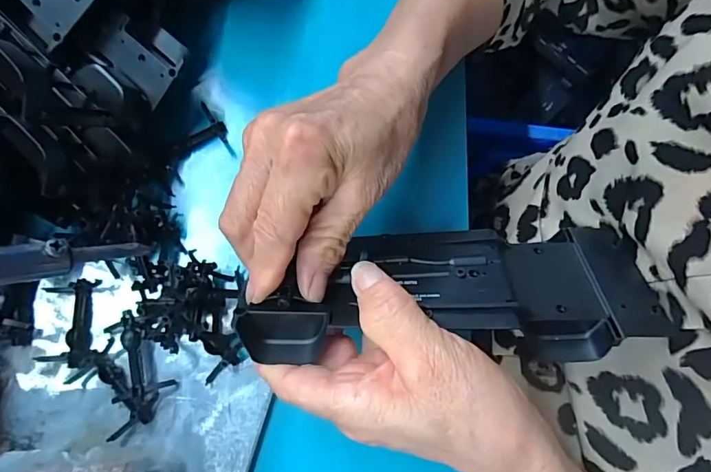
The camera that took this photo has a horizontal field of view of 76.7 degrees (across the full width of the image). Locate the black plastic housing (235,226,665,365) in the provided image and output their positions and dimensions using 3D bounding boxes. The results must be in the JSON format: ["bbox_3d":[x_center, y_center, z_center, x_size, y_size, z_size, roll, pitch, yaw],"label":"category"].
[{"bbox_3d":[0.043,0.027,0.224,0.195,0.037,0.070,-4,74,-1],"label":"black plastic housing"}]

